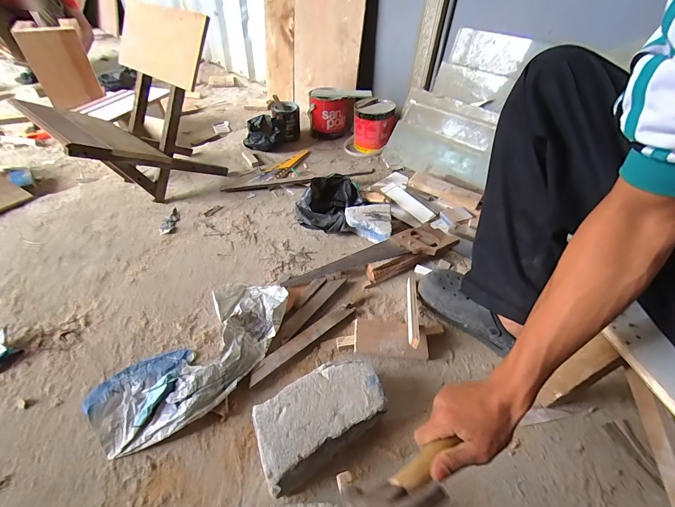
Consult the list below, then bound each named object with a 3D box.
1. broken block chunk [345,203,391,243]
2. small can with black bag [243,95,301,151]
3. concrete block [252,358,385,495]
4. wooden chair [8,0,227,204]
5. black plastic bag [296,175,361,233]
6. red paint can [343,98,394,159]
[{"bbox_3d":[0.085,-0.084,0.864,0.129,0.069,0.136,7,44,4],"label":"broken block chunk"},{"bbox_3d":[-0.247,-0.505,1.230,0.124,0.154,0.257,18,46,15],"label":"small can with black bag"},{"bbox_3d":[-0.029,0.259,0.509,0.211,0.071,0.123,-23,50,-23],"label":"concrete block"},{"bbox_3d":[-0.553,-0.368,0.856,0.294,0.466,0.394,30,51,25],"label":"wooden chair"},{"bbox_3d":[-0.022,-0.138,0.898,0.188,0.100,0.169,2,45,0],"label":"black plastic bag"},{"bbox_3d":[0.126,-0.491,1.223,0.185,0.158,0.179,6,45,3],"label":"red paint can"}]

